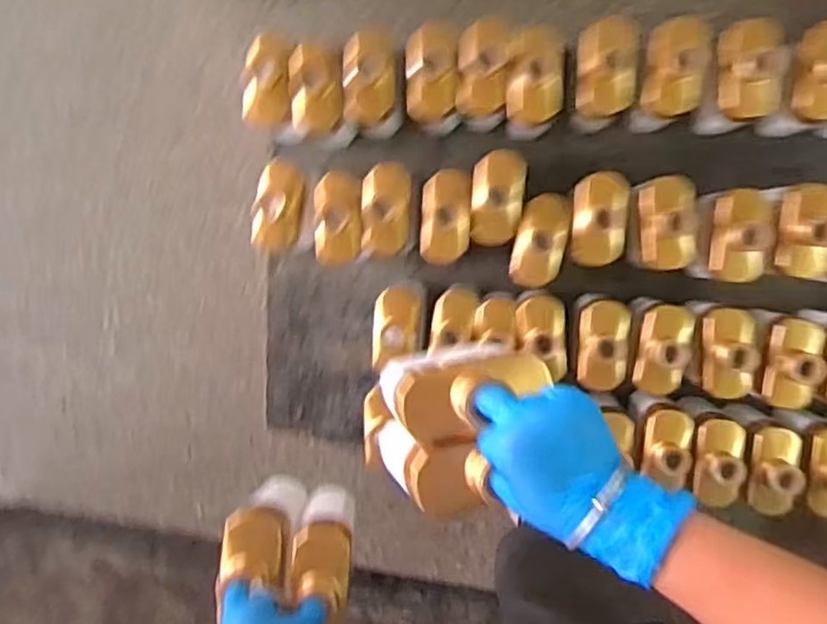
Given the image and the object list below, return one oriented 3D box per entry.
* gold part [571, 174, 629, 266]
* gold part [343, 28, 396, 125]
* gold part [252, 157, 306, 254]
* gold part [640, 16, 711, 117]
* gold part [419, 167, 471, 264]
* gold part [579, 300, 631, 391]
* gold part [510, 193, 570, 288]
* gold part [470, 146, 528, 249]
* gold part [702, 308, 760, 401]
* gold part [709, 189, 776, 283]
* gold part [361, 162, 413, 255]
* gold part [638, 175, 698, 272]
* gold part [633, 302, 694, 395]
[{"bbox_3d":[0.231,-0.112,0.825,0.065,0.036,0.113,2,102,3],"label":"gold part"},{"bbox_3d":[-0.058,-0.300,0.853,0.068,0.063,0.113,2,96,5],"label":"gold part"},{"bbox_3d":[-0.175,-0.139,0.886,0.058,0.045,0.117,11,97,4],"label":"gold part"},{"bbox_3d":[0.315,-0.291,0.802,0.075,0.042,0.105,3,97,5],"label":"gold part"},{"bbox_3d":[0.040,-0.120,0.853,0.062,0.039,0.117,2,96,5],"label":"gold part"},{"bbox_3d":[0.241,0.043,0.847,0.061,0.035,0.111,3,97,5],"label":"gold part"},{"bbox_3d":[0.159,-0.090,0.838,0.061,0.044,0.117,11,97,4],"label":"gold part"},{"bbox_3d":[0.106,-0.143,0.836,0.065,0.051,0.117,5,97,5],"label":"gold part"},{"bbox_3d":[0.393,0.054,0.831,0.069,0.055,0.115,7,97,5],"label":"gold part"},{"bbox_3d":[0.399,-0.090,0.813,0.065,0.044,0.117,5,97,5],"label":"gold part"},{"bbox_3d":[-0.036,-0.132,0.864,0.061,0.042,0.116,0,96,6],"label":"gold part"},{"bbox_3d":[0.313,-0.106,0.811,0.066,0.058,0.118,-3,96,6],"label":"gold part"},{"bbox_3d":[0.314,0.050,0.837,0.061,0.044,0.116,9,97,5],"label":"gold part"}]

